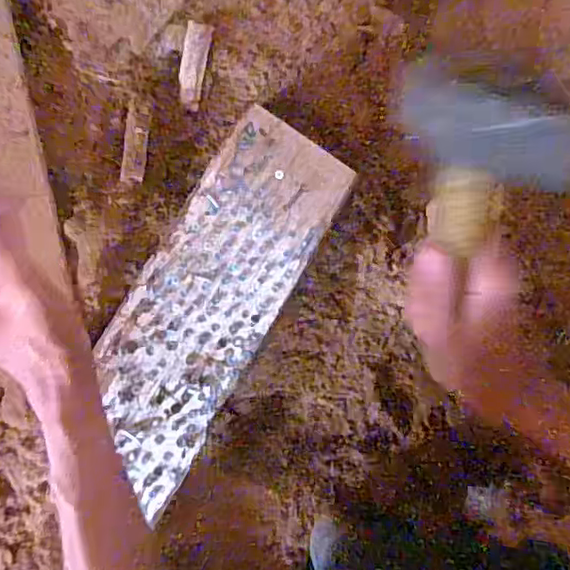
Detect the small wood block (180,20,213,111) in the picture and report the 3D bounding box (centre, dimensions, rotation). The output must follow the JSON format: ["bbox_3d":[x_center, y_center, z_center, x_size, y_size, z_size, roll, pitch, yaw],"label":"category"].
[{"bbox_3d":[-0.078,-0.188,0.530,0.022,0.008,0.070,9,115,-9],"label":"small wood block"}]

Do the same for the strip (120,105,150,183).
[{"bbox_3d":[-0.125,-0.117,0.514,0.019,0.004,0.063,5,93,-9],"label":"strip"}]

